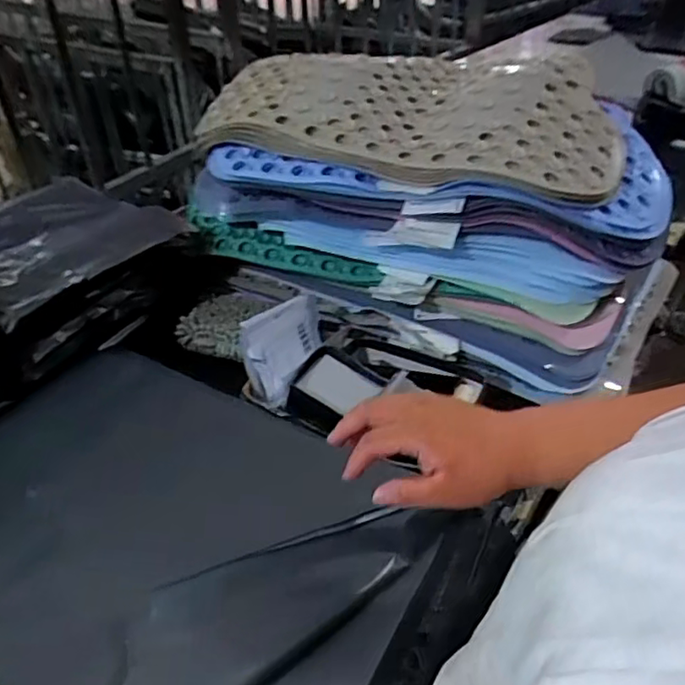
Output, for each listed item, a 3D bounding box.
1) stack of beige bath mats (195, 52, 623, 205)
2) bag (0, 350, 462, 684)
[{"bbox_3d":[0.110,-0.380,0.951,0.636,0.057,0.354,16,54,18],"label":"stack of beige bath mats"},{"bbox_3d":[-0.200,0.194,0.680,0.559,0.058,0.407,17,41,23],"label":"bag"}]

